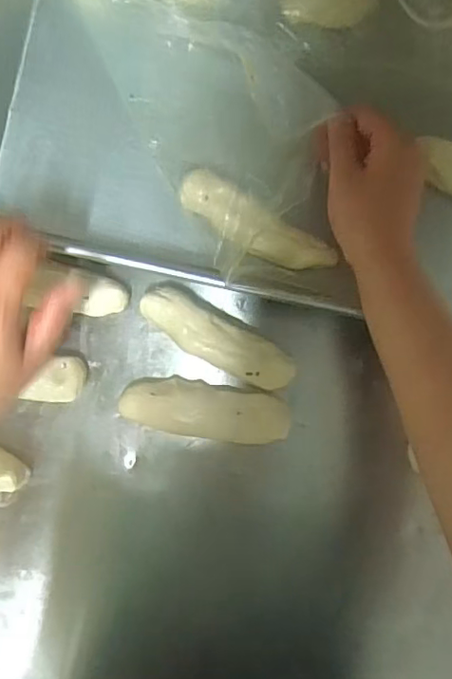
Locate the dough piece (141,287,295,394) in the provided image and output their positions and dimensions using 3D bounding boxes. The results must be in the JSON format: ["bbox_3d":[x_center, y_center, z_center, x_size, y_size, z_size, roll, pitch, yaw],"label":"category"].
[{"bbox_3d":[-0.006,0.001,0.430,0.123,0.028,0.034,32,88,0],"label":"dough piece"}]

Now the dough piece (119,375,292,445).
[{"bbox_3d":[-0.017,0.056,0.424,0.127,0.034,0.042,11,88,-1],"label":"dough piece"}]

